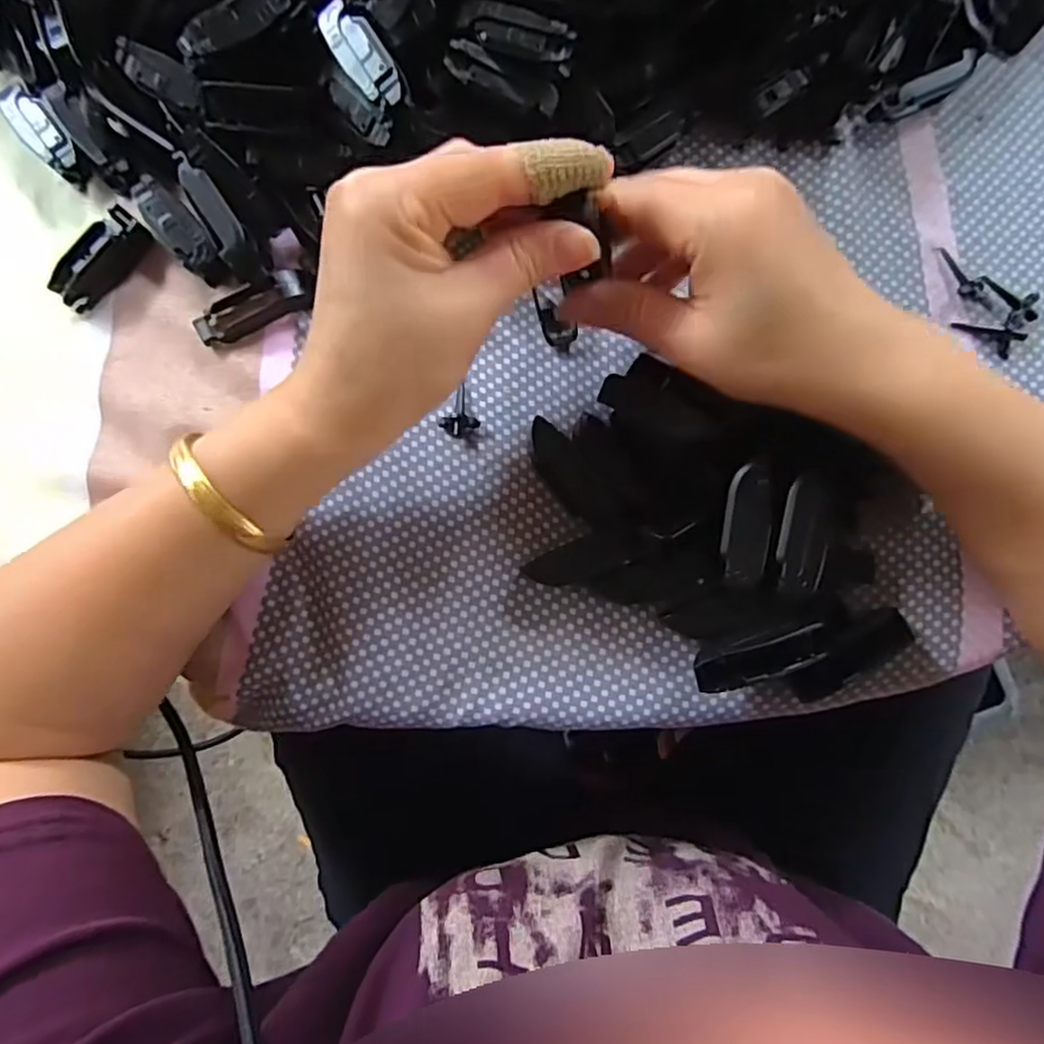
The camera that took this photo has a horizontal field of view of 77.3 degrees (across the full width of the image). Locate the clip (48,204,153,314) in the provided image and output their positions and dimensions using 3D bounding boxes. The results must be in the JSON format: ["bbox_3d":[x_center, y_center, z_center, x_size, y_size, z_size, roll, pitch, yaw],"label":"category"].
[{"bbox_3d":[-0.188,-0.117,0.292,0.019,0.016,0.047,43,84,4],"label":"clip"}]

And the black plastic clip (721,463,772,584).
[{"bbox_3d":[0.092,-0.002,0.265,0.018,0.008,0.051,8,92,20],"label":"black plastic clip"}]

